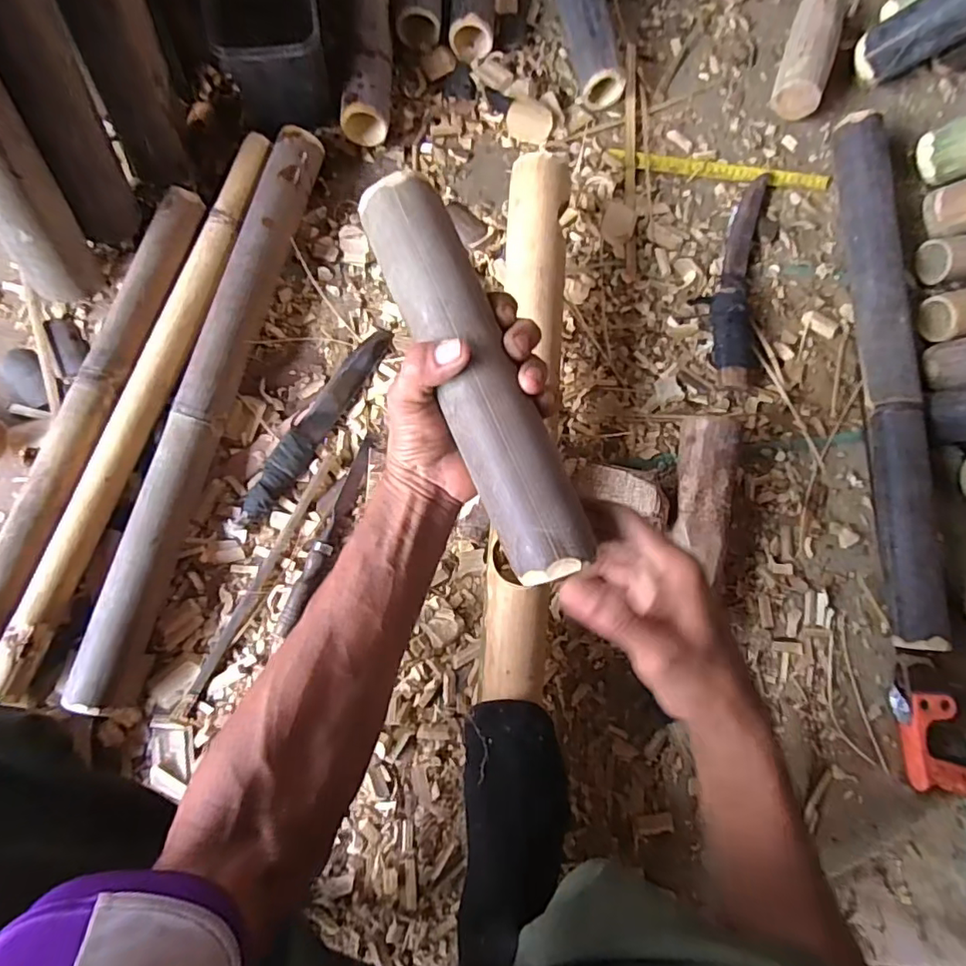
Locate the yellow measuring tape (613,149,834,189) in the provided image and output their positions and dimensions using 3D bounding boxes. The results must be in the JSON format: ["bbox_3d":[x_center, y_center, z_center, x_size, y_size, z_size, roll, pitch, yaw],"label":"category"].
[{"bbox_3d":[0.312,-0.413,0.727,0.290,0.011,0.022,7,84,-2],"label":"yellow measuring tape"}]

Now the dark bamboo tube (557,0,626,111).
[{"bbox_3d":[0.125,-0.624,0.707,0.060,0.057,0.270,-13,84,-7],"label":"dark bamboo tube"}]

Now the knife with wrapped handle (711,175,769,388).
[{"bbox_3d":[0.324,-0.256,0.691,0.062,0.034,0.281,7,82,-4],"label":"knife with wrapped handle"}]

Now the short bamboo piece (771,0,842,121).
[{"bbox_3d":[0.422,-0.557,0.724,0.056,0.060,0.164,20,82,-2],"label":"short bamboo piece"}]

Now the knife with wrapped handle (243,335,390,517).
[{"bbox_3d":[-0.184,-0.076,0.626,0.033,0.025,0.256,32,82,-2],"label":"knife with wrapped handle"}]

